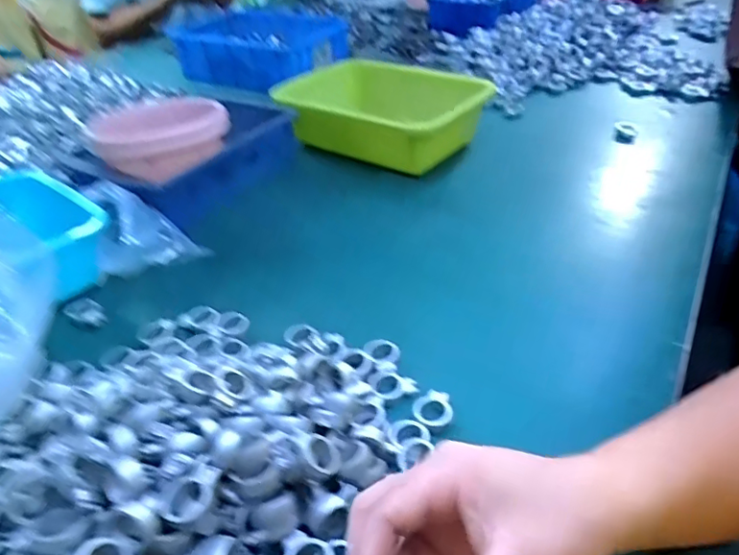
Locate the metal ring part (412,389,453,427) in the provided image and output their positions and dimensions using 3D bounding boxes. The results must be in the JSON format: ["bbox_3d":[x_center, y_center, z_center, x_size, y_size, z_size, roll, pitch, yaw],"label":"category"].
[{"bbox_3d":[0.046,0.091,0.392,0.026,0.007,0.032,9,38,17],"label":"metal ring part"}]

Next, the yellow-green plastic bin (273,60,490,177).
[{"bbox_3d":[0.021,-0.215,0.750,0.255,0.093,0.194,19,42,27],"label":"yellow-green plastic bin"}]

